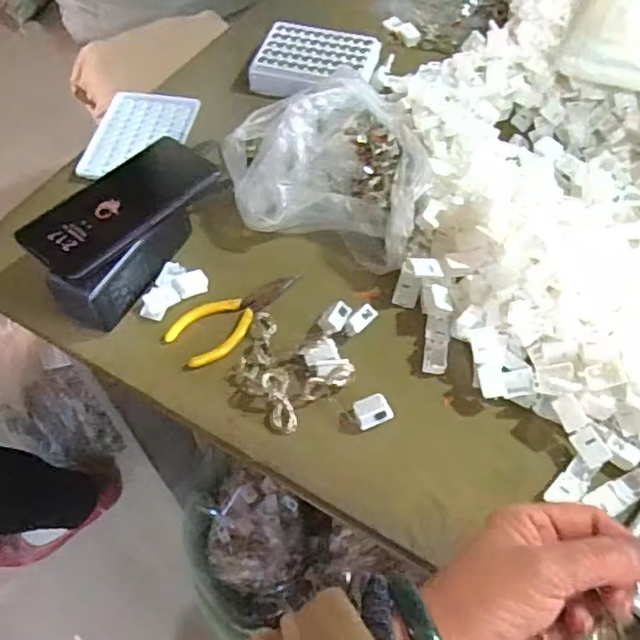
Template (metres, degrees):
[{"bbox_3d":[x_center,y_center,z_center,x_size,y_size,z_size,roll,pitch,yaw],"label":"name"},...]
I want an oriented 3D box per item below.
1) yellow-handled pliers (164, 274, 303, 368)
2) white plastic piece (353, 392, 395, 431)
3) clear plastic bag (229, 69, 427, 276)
[{"bbox_3d":[-0.073,-0.009,0.522,0.118,0.007,0.052,-38,65,-21],"label":"yellow-handled pliers"},{"bbox_3d":[0.040,0.069,0.469,0.027,0.009,0.024,-19,59,-11],"label":"white plastic piece"},{"bbox_3d":[0.008,-0.150,0.553,0.185,0.077,0.149,16,60,10],"label":"clear plastic bag"}]

